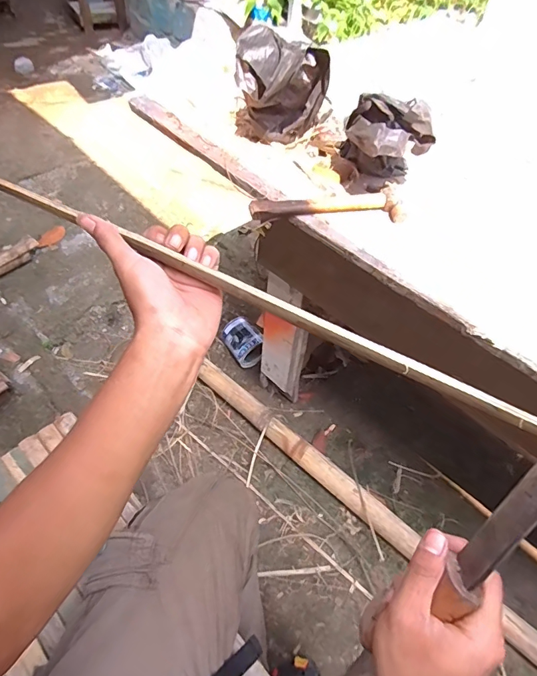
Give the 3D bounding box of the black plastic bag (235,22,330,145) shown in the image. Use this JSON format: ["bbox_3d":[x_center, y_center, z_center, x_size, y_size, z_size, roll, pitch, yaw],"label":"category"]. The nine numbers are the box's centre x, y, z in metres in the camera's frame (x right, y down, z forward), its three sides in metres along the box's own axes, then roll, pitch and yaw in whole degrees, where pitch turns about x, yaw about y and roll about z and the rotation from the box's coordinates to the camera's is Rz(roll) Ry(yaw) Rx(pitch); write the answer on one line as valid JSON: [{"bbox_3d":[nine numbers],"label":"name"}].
[{"bbox_3d":[0.017,-0.411,0.735,0.155,0.172,0.119,9,49,1],"label":"black plastic bag"}]

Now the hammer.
[{"bbox_3d":[0.095,-0.206,0.674,0.242,0.029,0.059,-4,50,-10],"label":"hammer"}]

